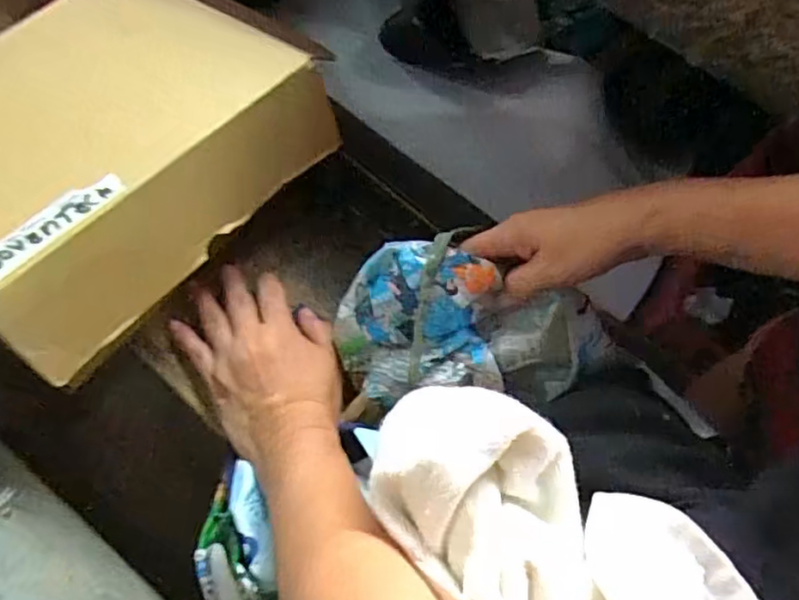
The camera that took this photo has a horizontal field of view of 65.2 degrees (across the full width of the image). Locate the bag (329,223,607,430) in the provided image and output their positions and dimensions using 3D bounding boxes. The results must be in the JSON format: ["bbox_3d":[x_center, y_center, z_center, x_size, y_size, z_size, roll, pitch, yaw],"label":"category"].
[{"bbox_3d":[0.041,0.016,0.422,0.181,0.053,0.122,-7,97,2],"label":"bag"}]

